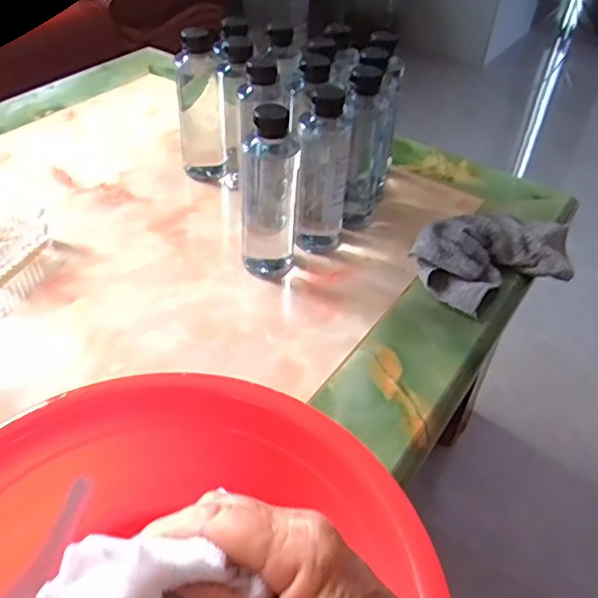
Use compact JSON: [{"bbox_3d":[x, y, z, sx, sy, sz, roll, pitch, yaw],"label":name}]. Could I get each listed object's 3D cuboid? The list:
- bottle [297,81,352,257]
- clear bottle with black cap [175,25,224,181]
[{"bbox_3d":[0.026,-0.135,0.623,0.051,0.173,0.055,9,43,5],"label":"bottle"},{"bbox_3d":[-0.116,-0.219,0.703,0.052,0.173,0.047,-5,44,-10],"label":"clear bottle with black cap"}]

